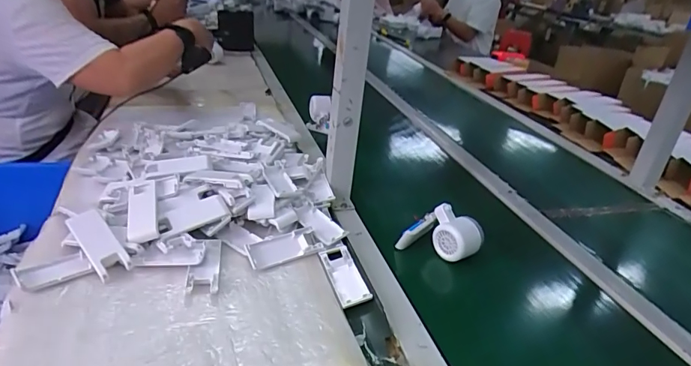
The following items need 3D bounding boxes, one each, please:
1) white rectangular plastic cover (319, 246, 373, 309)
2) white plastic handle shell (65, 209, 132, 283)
[{"bbox_3d":[-0.001,0.120,0.600,0.039,0.017,0.105,-4,29,-20],"label":"white rectangular plastic cover"},{"bbox_3d":[-0.309,0.070,0.574,0.105,0.028,0.036,40,39,26],"label":"white plastic handle shell"}]

